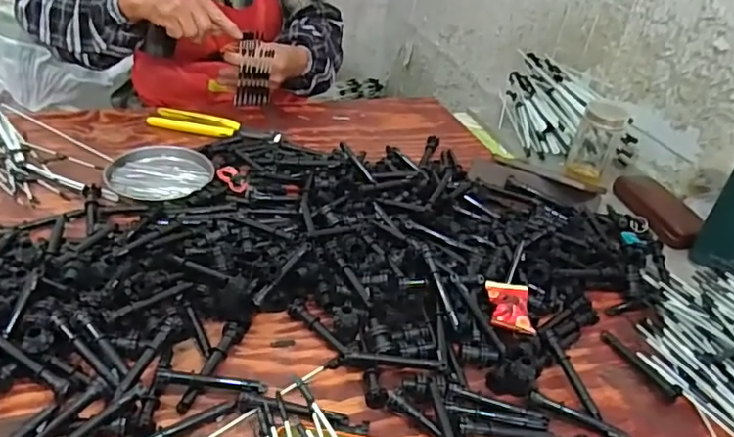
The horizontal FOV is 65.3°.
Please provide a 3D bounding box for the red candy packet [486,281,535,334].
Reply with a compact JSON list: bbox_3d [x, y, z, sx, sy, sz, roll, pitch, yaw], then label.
[{"bbox_3d":[0.150,0.090,0.598,0.045,0.010,0.068,10,35,2],"label":"red candy packet"}]

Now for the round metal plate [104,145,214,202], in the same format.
[{"bbox_3d":[-0.277,-0.061,0.767,0.124,0.025,0.124,6,35,-4],"label":"round metal plate"}]

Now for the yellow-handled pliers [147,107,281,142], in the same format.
[{"bbox_3d":[-0.237,-0.144,0.892,0.208,0.020,0.042,13,35,6],"label":"yellow-handled pliers"}]

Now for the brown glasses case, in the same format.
[{"bbox_3d":[0.429,-0.016,0.845,0.058,0.033,0.168,-1,36,-14],"label":"brown glasses case"}]

